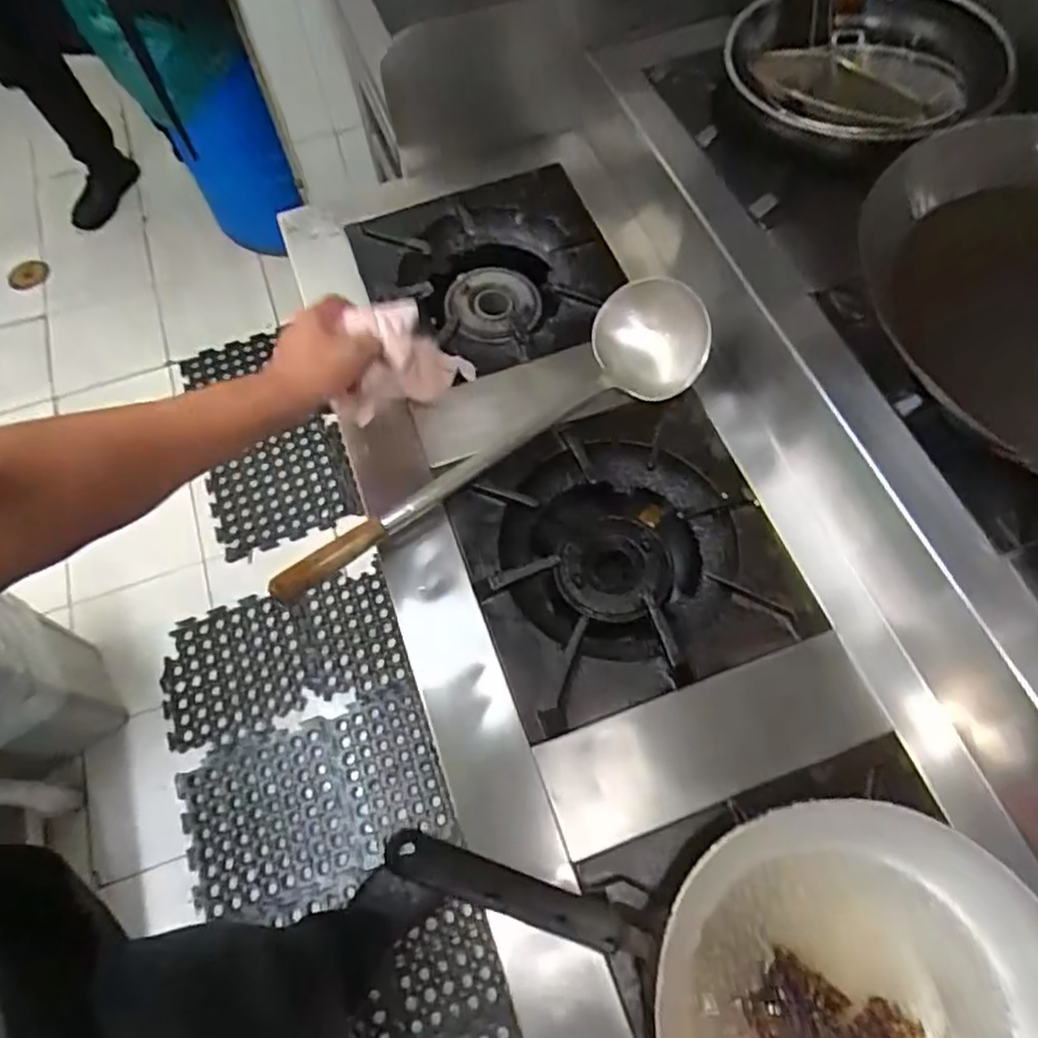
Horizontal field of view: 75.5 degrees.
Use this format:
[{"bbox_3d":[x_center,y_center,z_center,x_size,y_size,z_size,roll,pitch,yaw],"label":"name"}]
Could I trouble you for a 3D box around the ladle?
[{"bbox_3d":[-0.034,-0.093,0.689,0.513,0.078,0.127,-29,66,-11],"label":"ladle"}]

